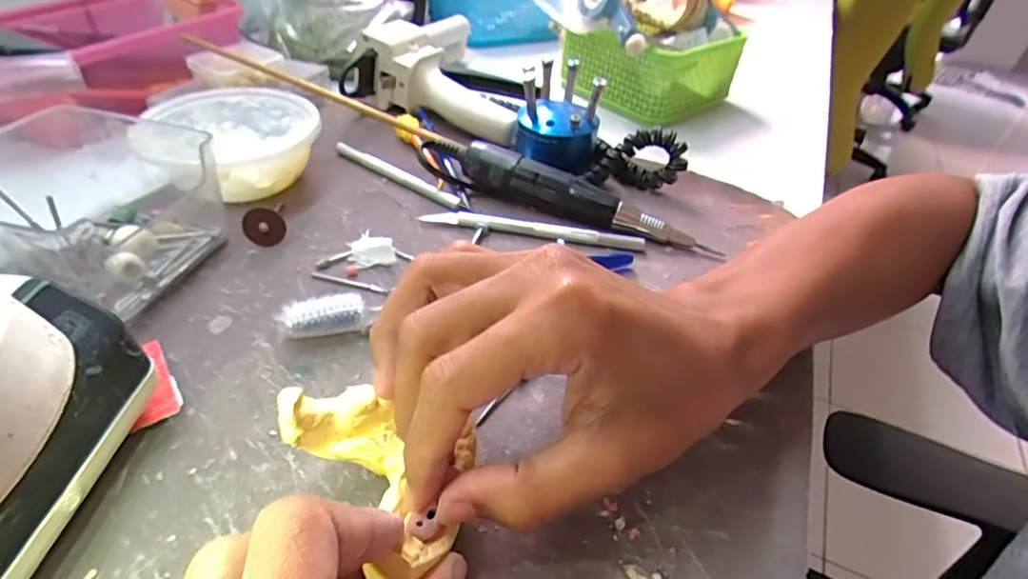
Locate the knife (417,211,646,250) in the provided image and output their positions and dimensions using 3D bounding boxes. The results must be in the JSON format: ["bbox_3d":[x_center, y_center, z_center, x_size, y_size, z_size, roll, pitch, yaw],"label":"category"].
[{"bbox_3d":[0.012,-0.038,0.331,0.136,0.009,0.005,8,42,4],"label":"knife"}]

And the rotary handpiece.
[{"bbox_3d":[0.045,-0.059,0.342,0.163,0.029,0.022,16,43,12],"label":"rotary handpiece"}]

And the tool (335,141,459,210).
[{"bbox_3d":[-0.083,-0.081,0.371,0.113,0.008,0.008,28,47,23],"label":"tool"}]

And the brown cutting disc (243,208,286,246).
[{"bbox_3d":[-0.142,-0.035,0.303,0.022,0.022,0.004,26,15,-21],"label":"brown cutting disc"}]

